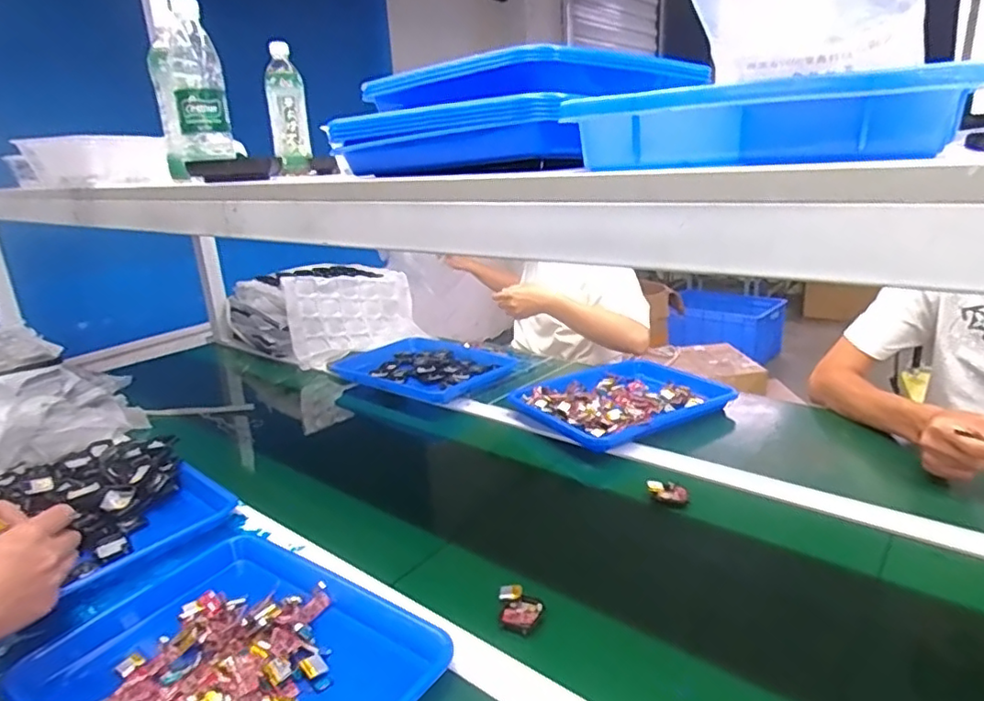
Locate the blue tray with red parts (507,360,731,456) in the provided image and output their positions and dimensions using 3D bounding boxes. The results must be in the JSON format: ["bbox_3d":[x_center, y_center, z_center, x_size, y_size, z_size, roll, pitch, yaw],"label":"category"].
[{"bbox_3d":[0.230,0.077,1.048,0.322,0.036,0.258,-15,21,-31],"label":"blue tray with red parts"}]

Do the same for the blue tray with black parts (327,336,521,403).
[{"bbox_3d":[-0.136,0.034,1.275,0.369,0.048,0.249,11,23,39],"label":"blue tray with black parts"}]

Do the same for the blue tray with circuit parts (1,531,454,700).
[{"bbox_3d":[-0.226,0.284,0.535,0.332,0.042,0.258,9,24,34],"label":"blue tray with circuit parts"}]

